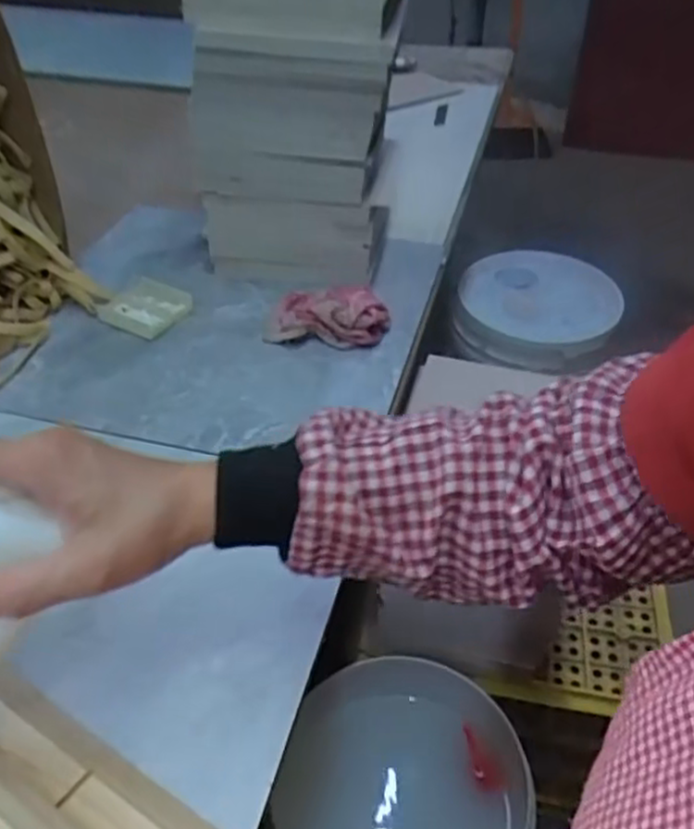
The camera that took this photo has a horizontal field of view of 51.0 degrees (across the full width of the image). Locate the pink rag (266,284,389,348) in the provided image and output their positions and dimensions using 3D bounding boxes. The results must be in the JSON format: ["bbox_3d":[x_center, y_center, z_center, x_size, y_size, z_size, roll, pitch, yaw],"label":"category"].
[{"bbox_3d":[-0.020,-0.096,0.702,0.116,0.049,0.049,3,42,3],"label":"pink rag"}]

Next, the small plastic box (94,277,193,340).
[{"bbox_3d":[-0.206,-0.110,0.742,0.082,0.012,0.072,22,46,23],"label":"small plastic box"}]

